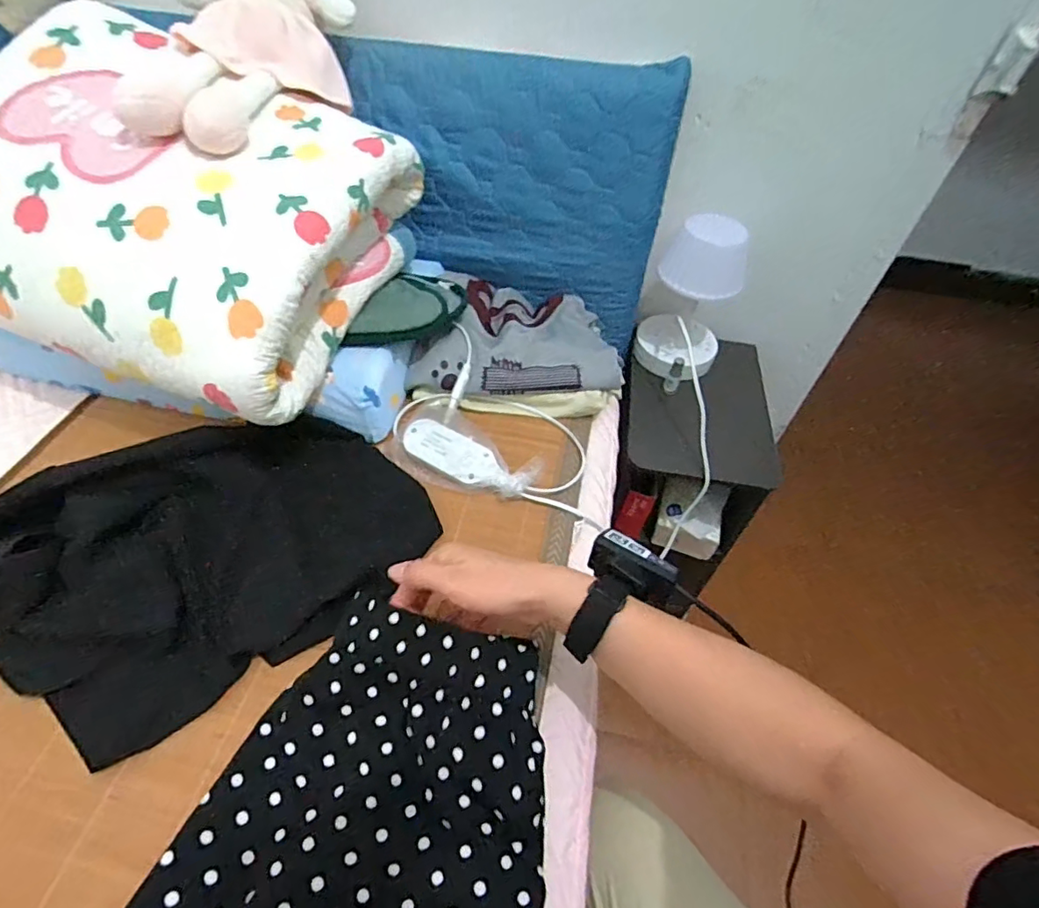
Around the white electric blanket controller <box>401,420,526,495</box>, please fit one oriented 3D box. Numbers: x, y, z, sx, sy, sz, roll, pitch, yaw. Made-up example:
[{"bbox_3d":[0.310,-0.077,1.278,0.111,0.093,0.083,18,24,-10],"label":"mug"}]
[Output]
[{"bbox_3d":[-0.063,0.005,0.606,0.146,0.025,0.046,24,75,13],"label":"white electric blanket controller"}]

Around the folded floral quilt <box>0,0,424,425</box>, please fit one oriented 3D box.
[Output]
[{"bbox_3d":[-0.340,-0.256,0.560,0.371,0.212,0.334,16,51,9],"label":"folded floral quilt"}]

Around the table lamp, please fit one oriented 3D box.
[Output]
[{"bbox_3d":[0.238,-0.212,0.762,0.118,0.209,0.133,20,52,12],"label":"table lamp"}]

